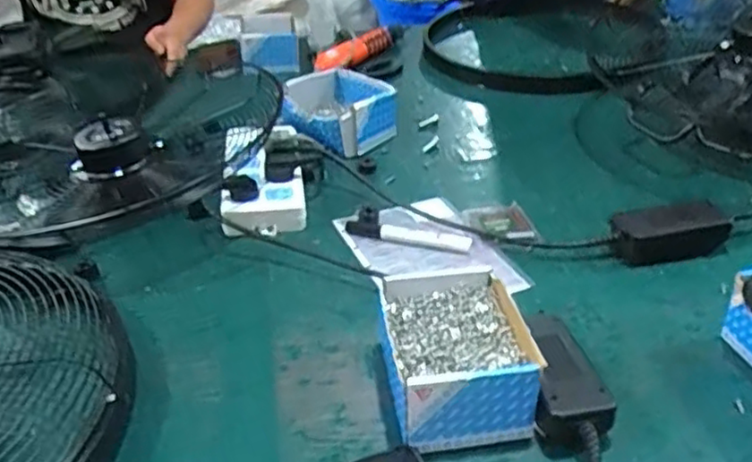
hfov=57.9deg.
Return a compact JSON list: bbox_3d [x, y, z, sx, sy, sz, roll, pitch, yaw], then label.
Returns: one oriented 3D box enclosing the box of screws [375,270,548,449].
[{"bbox_3d":[0.062,0.098,0.561,0.112,0.067,0.148,-7,33,-4],"label":"box of screws"}]

